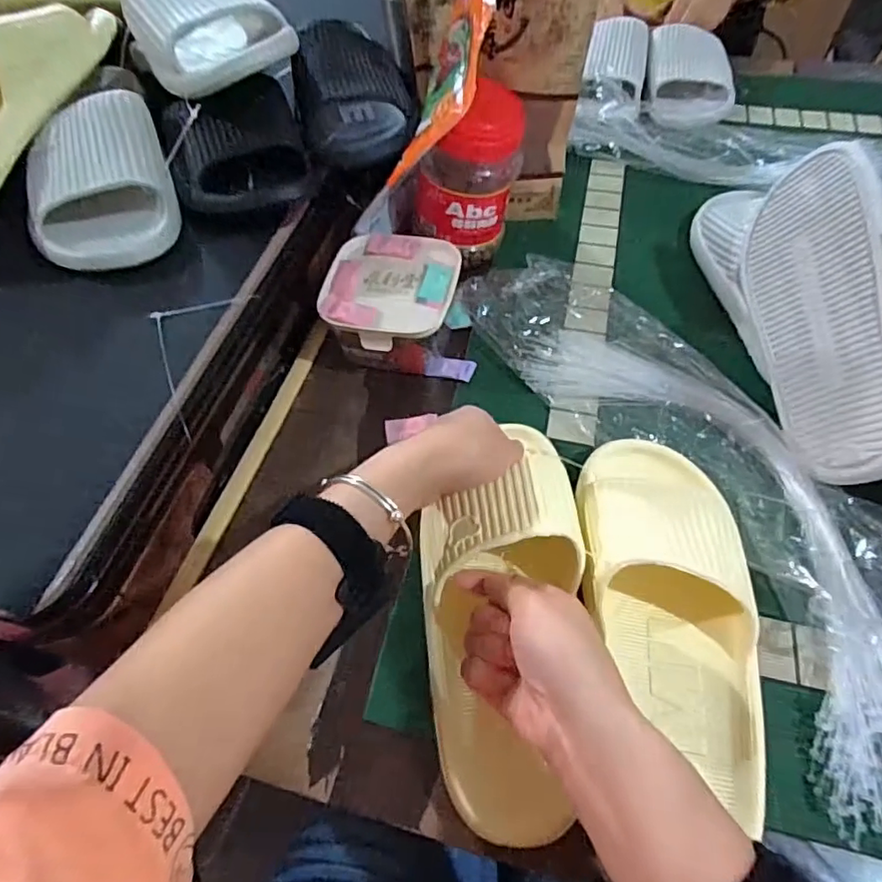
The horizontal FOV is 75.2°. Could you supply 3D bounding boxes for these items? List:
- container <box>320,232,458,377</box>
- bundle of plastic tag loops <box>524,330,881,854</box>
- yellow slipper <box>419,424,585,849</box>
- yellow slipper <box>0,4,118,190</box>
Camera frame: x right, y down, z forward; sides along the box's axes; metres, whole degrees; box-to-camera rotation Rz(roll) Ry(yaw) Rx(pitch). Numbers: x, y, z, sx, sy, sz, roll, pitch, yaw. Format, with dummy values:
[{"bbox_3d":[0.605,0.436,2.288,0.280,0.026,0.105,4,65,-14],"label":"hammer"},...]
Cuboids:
[{"bbox_3d":[-0.044,-0.116,0.508,0.110,0.072,0.114,0,58,1],"label":"container"},{"bbox_3d":[0.208,0.050,0.409,0.127,0.017,0.394,-21,61,-12],"label":"bundle of plastic tag loops"},{"bbox_3d":[0.032,0.101,0.357,0.097,0.063,0.237,6,71,4],"label":"yellow slipper"},{"bbox_3d":[-0.356,-0.262,0.438,0.086,0.073,0.256,15,74,10],"label":"yellow slipper"}]

